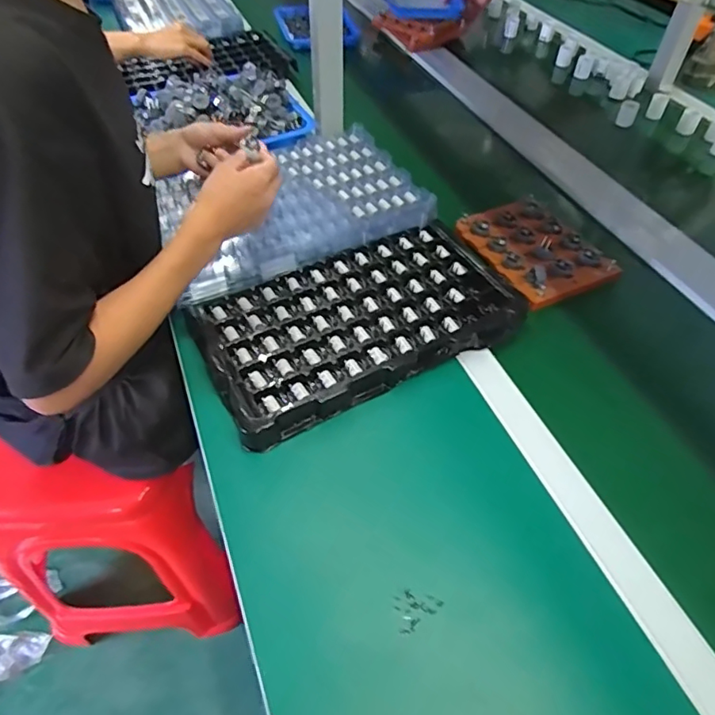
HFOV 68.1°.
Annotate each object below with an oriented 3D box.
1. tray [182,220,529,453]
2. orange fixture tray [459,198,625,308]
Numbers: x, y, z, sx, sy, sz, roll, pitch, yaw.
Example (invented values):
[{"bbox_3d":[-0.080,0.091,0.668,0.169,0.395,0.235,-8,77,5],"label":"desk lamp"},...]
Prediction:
[{"bbox_3d":[0.001,-0.048,0.638,0.367,0.032,0.208,-22,55,-17],"label":"tray"},{"bbox_3d":[0.238,-0.150,0.721,0.139,0.021,0.182,-26,56,-20],"label":"orange fixture tray"}]

